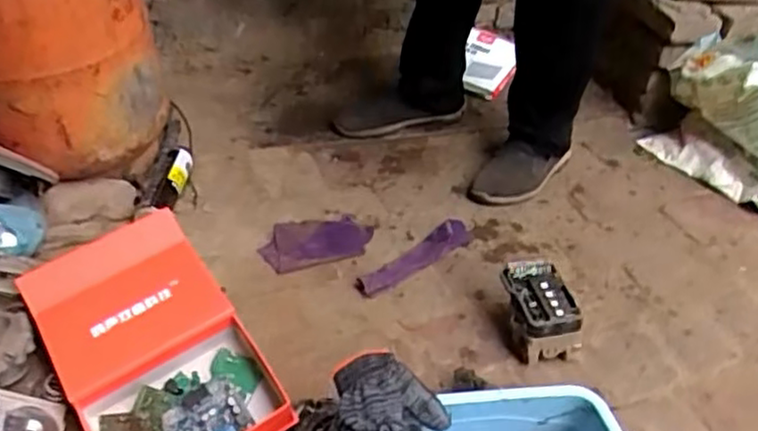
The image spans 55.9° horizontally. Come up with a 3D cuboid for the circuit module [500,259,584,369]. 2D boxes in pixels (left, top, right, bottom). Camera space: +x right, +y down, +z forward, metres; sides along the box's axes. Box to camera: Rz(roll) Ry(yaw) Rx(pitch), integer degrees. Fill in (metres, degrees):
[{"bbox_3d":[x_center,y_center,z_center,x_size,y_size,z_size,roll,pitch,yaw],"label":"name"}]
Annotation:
[{"bbox_3d":[0.227,0.138,1.026,0.082,0.091,0.127,-8,39,-13],"label":"circuit module"}]

